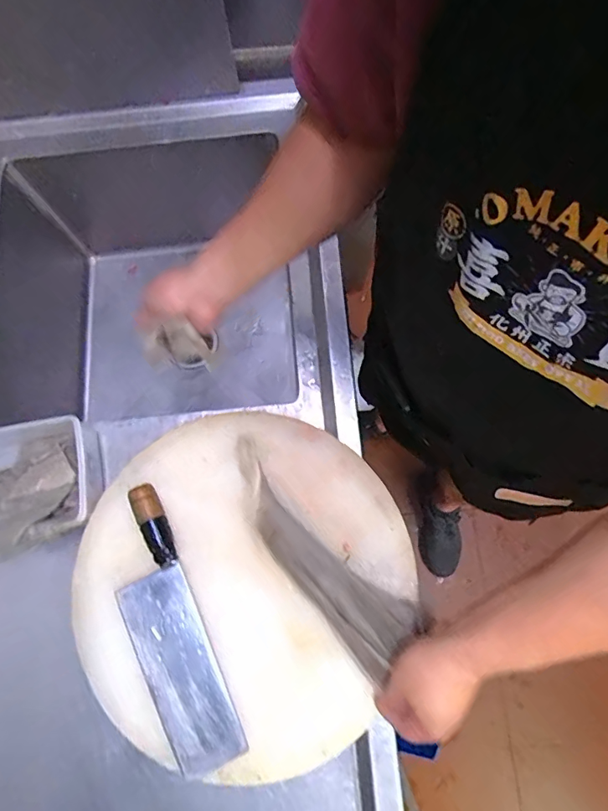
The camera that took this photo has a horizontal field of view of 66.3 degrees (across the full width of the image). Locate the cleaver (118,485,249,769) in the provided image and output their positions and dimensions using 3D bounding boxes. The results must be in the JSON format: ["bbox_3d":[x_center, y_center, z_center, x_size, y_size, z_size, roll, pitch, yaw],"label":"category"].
[{"bbox_3d":[-0.153,0.242,0.510,0.078,0.027,0.293,-22,77,-4],"label":"cleaver"}]

